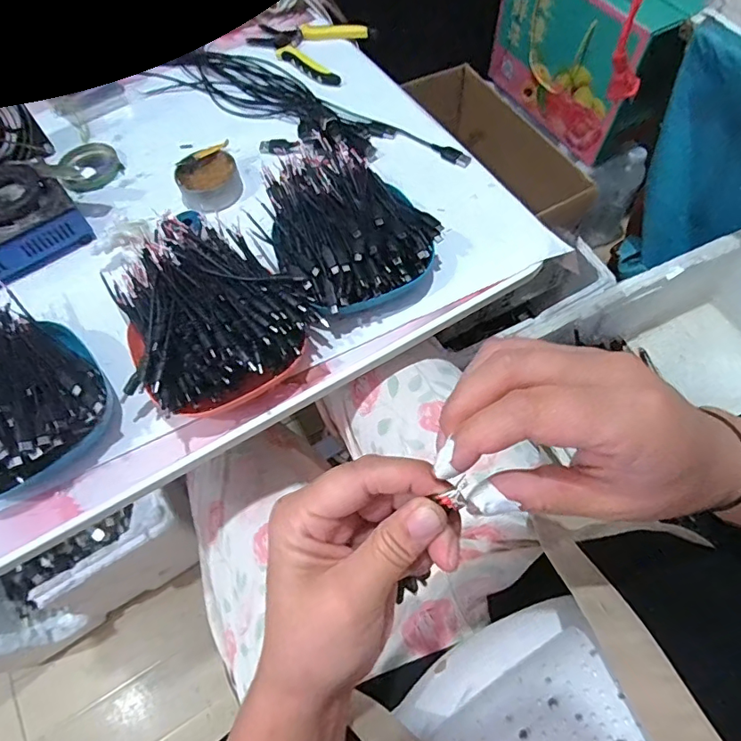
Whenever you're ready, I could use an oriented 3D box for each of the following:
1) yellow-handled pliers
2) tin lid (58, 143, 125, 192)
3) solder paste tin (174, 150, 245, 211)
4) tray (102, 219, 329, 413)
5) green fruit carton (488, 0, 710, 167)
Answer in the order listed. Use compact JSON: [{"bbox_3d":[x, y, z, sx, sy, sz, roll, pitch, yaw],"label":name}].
[{"bbox_3d":[-0.087,-0.426,0.651,0.153,0.014,0.115,22,67,13],"label":"yellow-handled pliers"},{"bbox_3d":[-0.319,-0.234,0.567,0.063,0.013,0.072,-31,67,-12],"label":"tin lid"},{"bbox_3d":[-0.168,-0.198,0.533,0.064,0.028,0.057,-29,66,-11],"label":"solder paste tin"},{"bbox_3d":[-0.135,-0.054,0.426,0.158,0.069,0.181,-21,65,-8],"label":"tray"},{"bbox_3d":[0.379,-0.587,0.896,0.140,0.241,0.334,-29,66,-11],"label":"green fruit carton"}]

